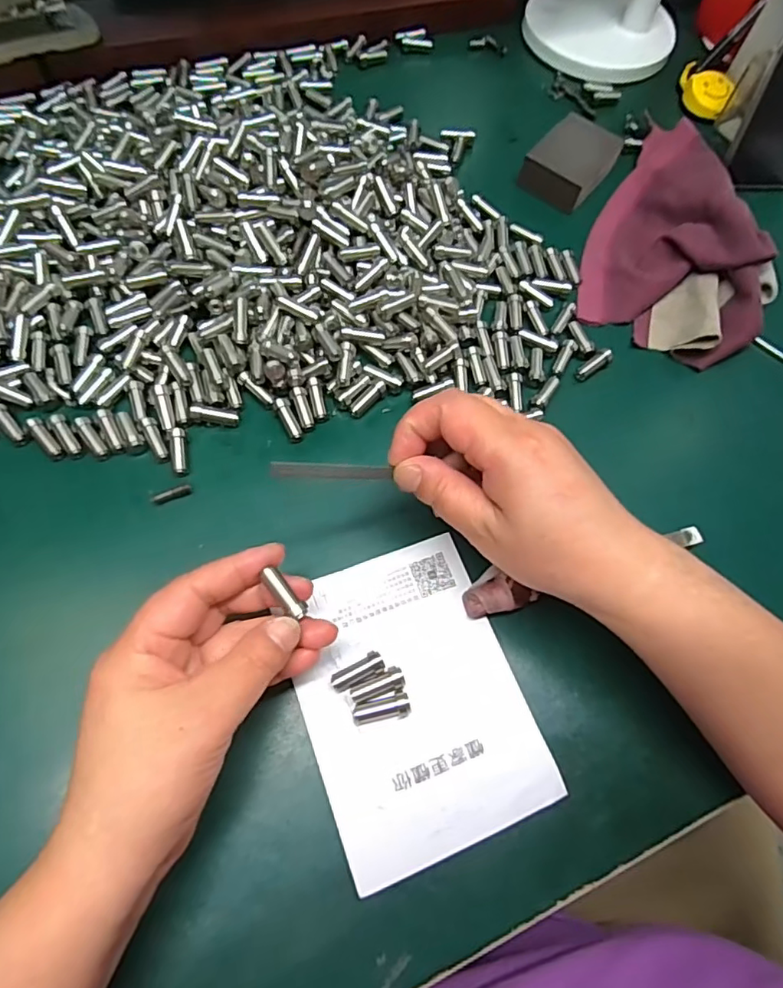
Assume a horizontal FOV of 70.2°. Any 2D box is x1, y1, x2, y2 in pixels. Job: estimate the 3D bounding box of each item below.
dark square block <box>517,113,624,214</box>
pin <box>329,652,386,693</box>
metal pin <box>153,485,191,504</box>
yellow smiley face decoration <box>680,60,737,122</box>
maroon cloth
[{"bbox_3d":[0.140,-0.259,0.433,0.052,0.025,0.077,37,69,12],"label":"dark square block"},{"bbox_3d":[-0.017,0.088,0.274,0.026,0.008,0.011,-20,69,-12],"label":"pin"},{"bbox_3d":[-0.122,0.000,0.309,0.021,0.005,0.006,-26,70,-14],"label":"metal pin"},{"bbox_3d":[0.277,-0.354,0.488,0.037,0.015,0.053,-12,75,18],"label":"yellow smiley face decoration"},{"bbox_3d":[0.218,-0.197,0.401,0.126,0.035,0.221,21,67,6],"label":"maroon cloth"}]

